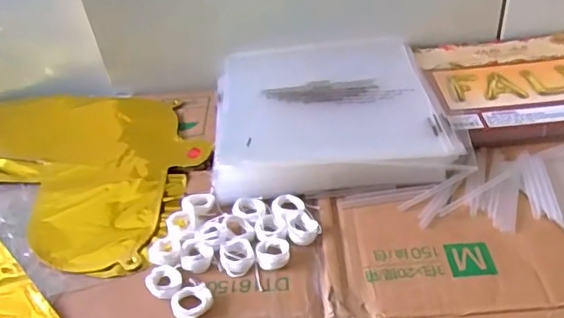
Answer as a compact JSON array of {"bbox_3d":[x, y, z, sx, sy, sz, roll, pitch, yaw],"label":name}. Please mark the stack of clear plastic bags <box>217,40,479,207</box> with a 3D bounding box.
[{"bbox_3d":[0.044,-0.056,0.579,0.217,0.027,0.238,-7,40,0],"label":"stack of clear plastic bags"}]

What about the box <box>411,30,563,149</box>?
[{"bbox_3d":[0.250,-0.082,0.585,0.193,0.020,0.172,-6,40,1],"label":"box"}]

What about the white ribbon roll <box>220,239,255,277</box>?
[{"bbox_3d":[-0.035,0.077,0.449,0.026,0.007,0.030,-13,41,-7],"label":"white ribbon roll"}]

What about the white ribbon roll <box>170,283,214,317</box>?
[{"bbox_3d":[-0.066,0.106,0.417,0.030,0.007,0.025,-12,40,-5],"label":"white ribbon roll"}]

